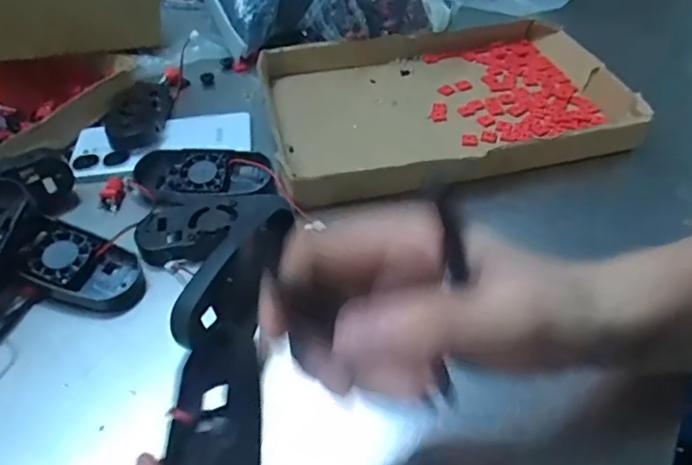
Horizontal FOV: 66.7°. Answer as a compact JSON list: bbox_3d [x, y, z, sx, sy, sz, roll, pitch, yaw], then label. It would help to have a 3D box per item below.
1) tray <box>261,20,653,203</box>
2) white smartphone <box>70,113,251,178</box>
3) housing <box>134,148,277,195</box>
[{"bbox_3d":[0.086,-0.132,0.499,0.312,0.034,0.234,-10,46,-7],"label":"tray"},{"bbox_3d":[-0.169,-0.082,0.485,0.159,0.010,0.070,-10,46,-7],"label":"white smartphone"},{"bbox_3d":[-0.121,-0.049,0.440,0.125,0.019,0.048,7,46,10],"label":"housing"}]

